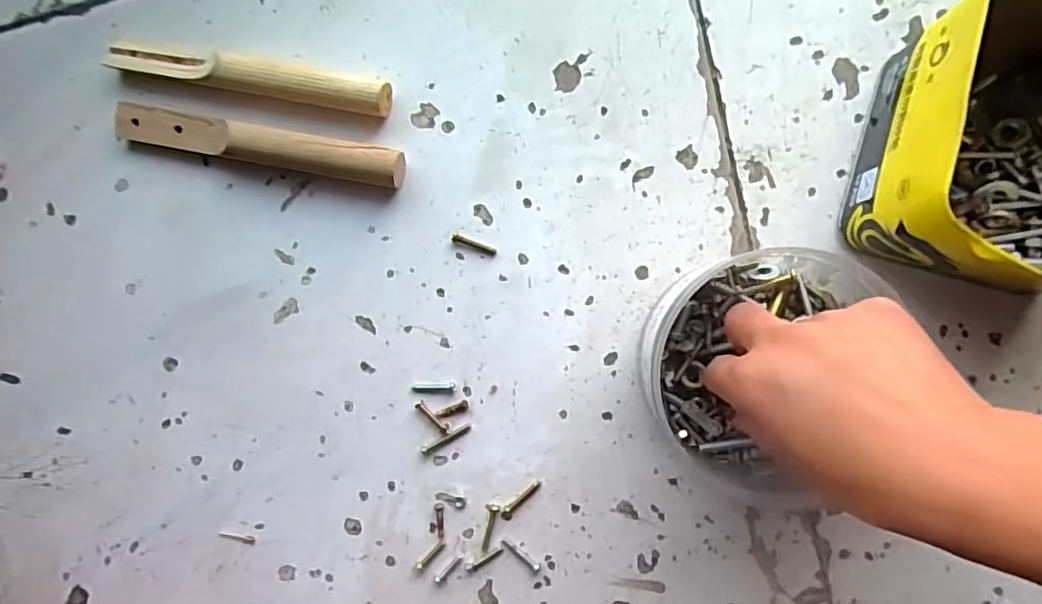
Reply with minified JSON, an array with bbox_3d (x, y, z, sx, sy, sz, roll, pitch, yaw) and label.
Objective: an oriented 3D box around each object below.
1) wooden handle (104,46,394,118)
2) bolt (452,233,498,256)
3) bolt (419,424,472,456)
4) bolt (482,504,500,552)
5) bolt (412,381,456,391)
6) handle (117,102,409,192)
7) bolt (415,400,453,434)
[{"bbox_3d":[-0.162,-0.131,0.361,0.172,0.022,0.020,10,91,5],"label":"wooden handle"},{"bbox_3d":[-0.027,-0.033,0.361,0.027,0.004,0.005,21,92,5],"label":"bolt"},{"bbox_3d":[-0.043,0.081,0.363,0.032,0.004,0.006,-26,88,5],"label":"bolt"},{"bbox_3d":[-0.019,0.133,0.362,0.008,0.004,0.029,11,91,5],"label":"bolt"},{"bbox_3d":[-0.052,0.050,0.363,0.026,0.004,0.005,-4,90,5],"label":"bolt"},{"bbox_3d":[-0.156,-0.092,0.360,0.176,0.024,0.022,12,92,5],"label":"handle"},{"bbox_3d":[-0.052,0.067,0.363,0.026,0.004,0.006,41,94,3],"label":"bolt"}]

